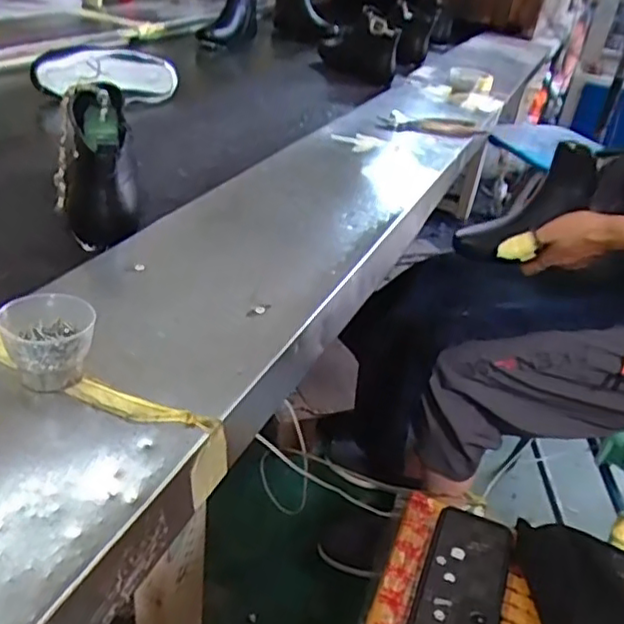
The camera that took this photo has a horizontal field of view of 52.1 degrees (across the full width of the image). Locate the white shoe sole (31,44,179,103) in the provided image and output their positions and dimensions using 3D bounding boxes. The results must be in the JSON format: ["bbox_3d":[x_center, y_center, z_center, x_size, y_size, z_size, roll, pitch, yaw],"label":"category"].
[{"bbox_3d":[-0.370,-0.430,1.159,0.240,0.097,0.051,-13,39,-28],"label":"white shoe sole"}]

